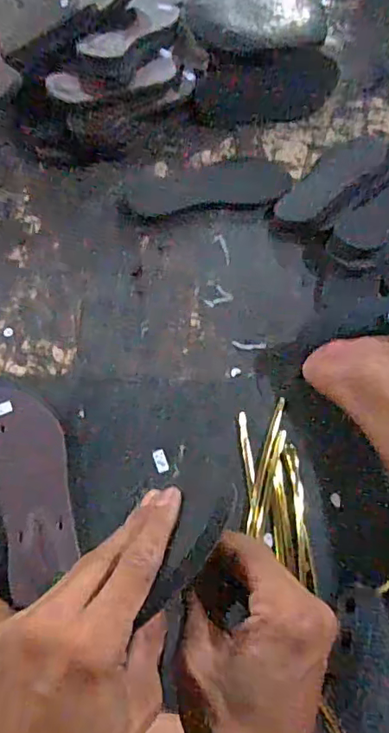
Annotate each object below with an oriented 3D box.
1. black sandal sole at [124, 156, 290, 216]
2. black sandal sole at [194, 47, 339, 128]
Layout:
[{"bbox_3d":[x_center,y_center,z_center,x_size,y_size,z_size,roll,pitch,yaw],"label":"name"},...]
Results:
[{"bbox_3d":[0.020,-0.272,0.778,0.243,0.013,0.090,-8,66,-7],"label":"black sandal sole"},{"bbox_3d":[0.112,-0.442,0.840,0.233,0.028,0.105,-8,91,-6],"label":"black sandal sole"}]

